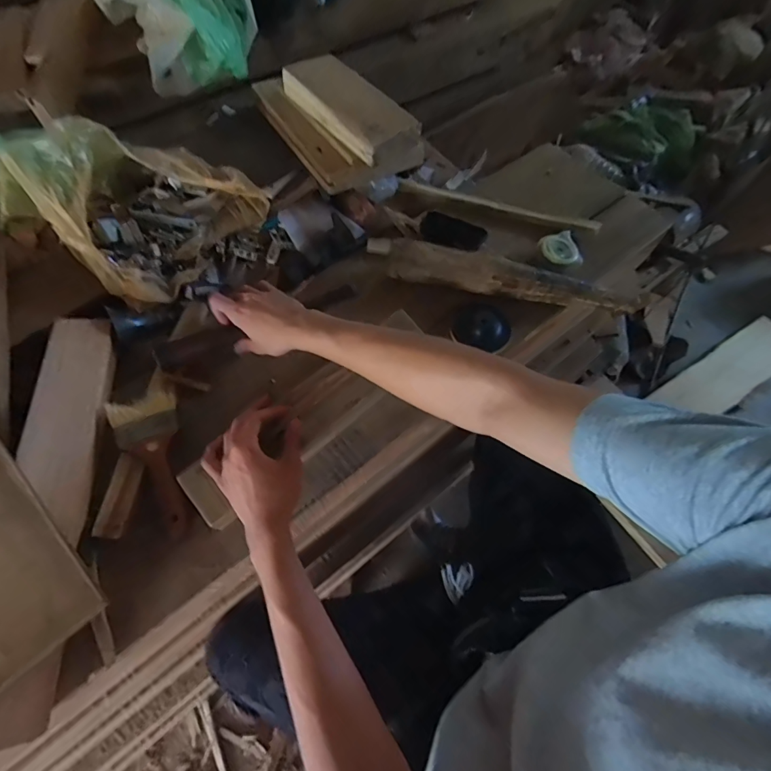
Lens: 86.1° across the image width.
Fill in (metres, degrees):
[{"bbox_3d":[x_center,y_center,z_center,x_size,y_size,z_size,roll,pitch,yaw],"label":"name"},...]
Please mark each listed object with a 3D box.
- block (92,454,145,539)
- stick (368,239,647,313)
[{"bbox_3d":[-0.313,0.129,0.488,0.029,0.010,0.095,6,63,2],"label":"block"},{"bbox_3d":[0.171,-0.166,0.631,0.427,0.051,0.066,15,64,7],"label":"stick"}]

